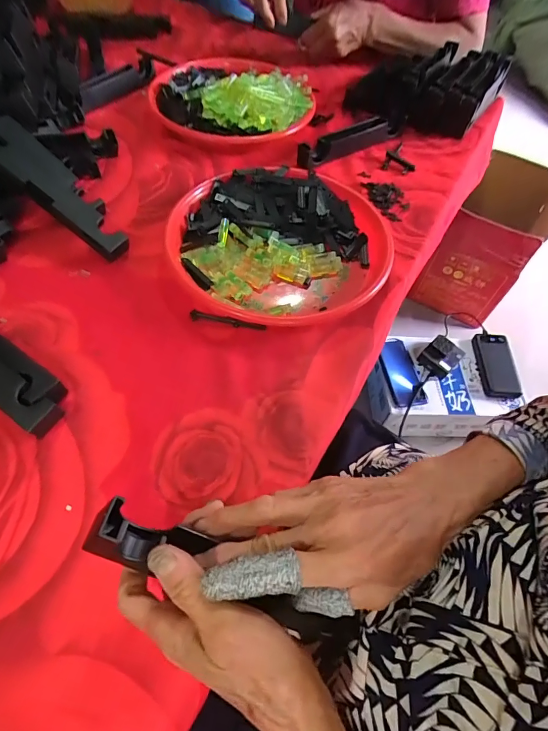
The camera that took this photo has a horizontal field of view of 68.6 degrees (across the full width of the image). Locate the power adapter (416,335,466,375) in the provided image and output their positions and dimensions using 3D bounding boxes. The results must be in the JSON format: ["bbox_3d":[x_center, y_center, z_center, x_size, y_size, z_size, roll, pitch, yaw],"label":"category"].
[{"bbox_3d":[0.372,-0.021,0.895,0.082,0.041,0.071,-38,68,-23],"label":"power adapter"}]

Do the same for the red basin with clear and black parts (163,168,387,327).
[{"bbox_3d":[0.010,-0.141,0.458,0.247,0.032,0.228,2,59,-3],"label":"red basin with clear and black parts"}]

